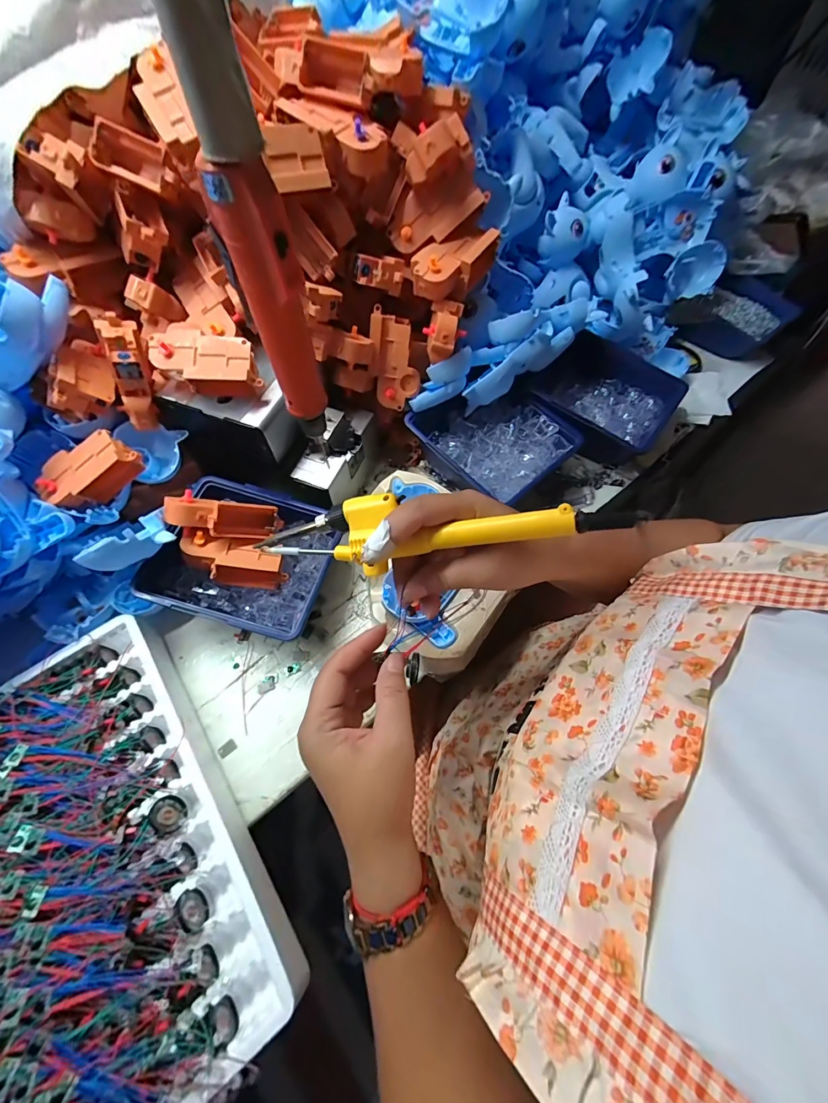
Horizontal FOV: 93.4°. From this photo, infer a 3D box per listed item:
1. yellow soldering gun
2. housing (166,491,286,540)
[{"bbox_3d":[0.009,-0.011,0.245,0.233,0.027,0.045,-1,61,15],"label":"yellow soldering gun"},{"bbox_3d":[-0.183,-0.035,0.380,0.102,0.027,0.040,8,58,-29],"label":"housing"}]

